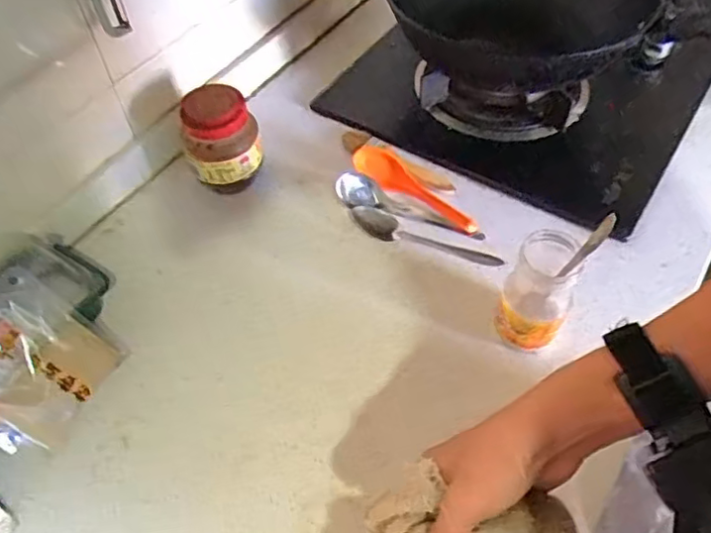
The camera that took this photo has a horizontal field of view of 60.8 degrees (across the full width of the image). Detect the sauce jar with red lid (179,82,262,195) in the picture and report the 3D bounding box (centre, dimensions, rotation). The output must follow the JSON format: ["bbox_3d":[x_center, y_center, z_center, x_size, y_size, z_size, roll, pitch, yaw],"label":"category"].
[{"bbox_3d":[-0.148,-0.139,0.692,0.079,0.122,0.064,-8,54,-3],"label":"sauce jar with red lid"}]

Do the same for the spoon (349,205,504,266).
[{"bbox_3d":[0.076,-0.035,0.664,0.170,0.021,0.038,16,56,14],"label":"spoon"}]

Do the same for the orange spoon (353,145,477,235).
[{"bbox_3d":[0.063,-0.087,0.695,0.051,0.031,0.163,-35,59,-21],"label":"orange spoon"}]

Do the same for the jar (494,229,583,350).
[{"bbox_3d":[0.163,0.028,0.552,0.056,0.122,0.062,17,56,13],"label":"jar"}]

